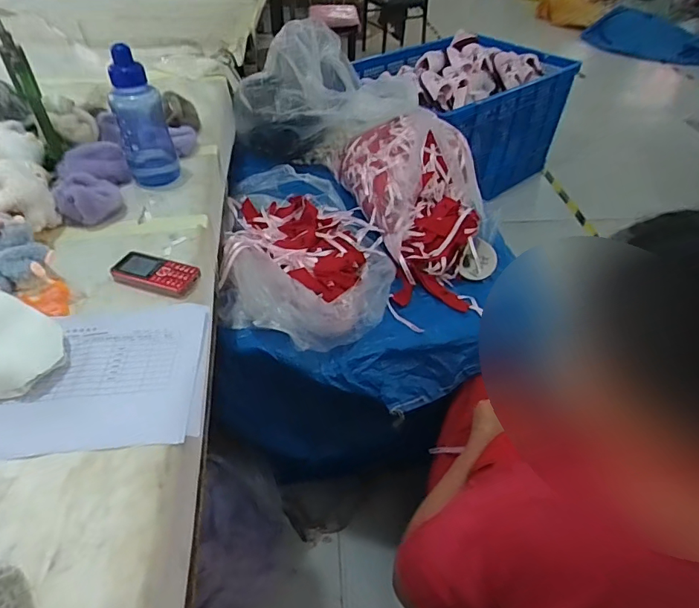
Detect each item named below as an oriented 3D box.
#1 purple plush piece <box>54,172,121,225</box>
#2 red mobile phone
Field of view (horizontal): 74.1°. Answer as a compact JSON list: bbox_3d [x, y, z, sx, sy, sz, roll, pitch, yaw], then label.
[{"bbox_3d":[-0.465,-0.192,0.826,0.101,0.051,0.105,-21,49,-23],"label":"purple plush piece"},{"bbox_3d":[-0.294,-0.047,0.699,0.127,0.014,0.062,13,45,11],"label":"red mobile phone"}]

